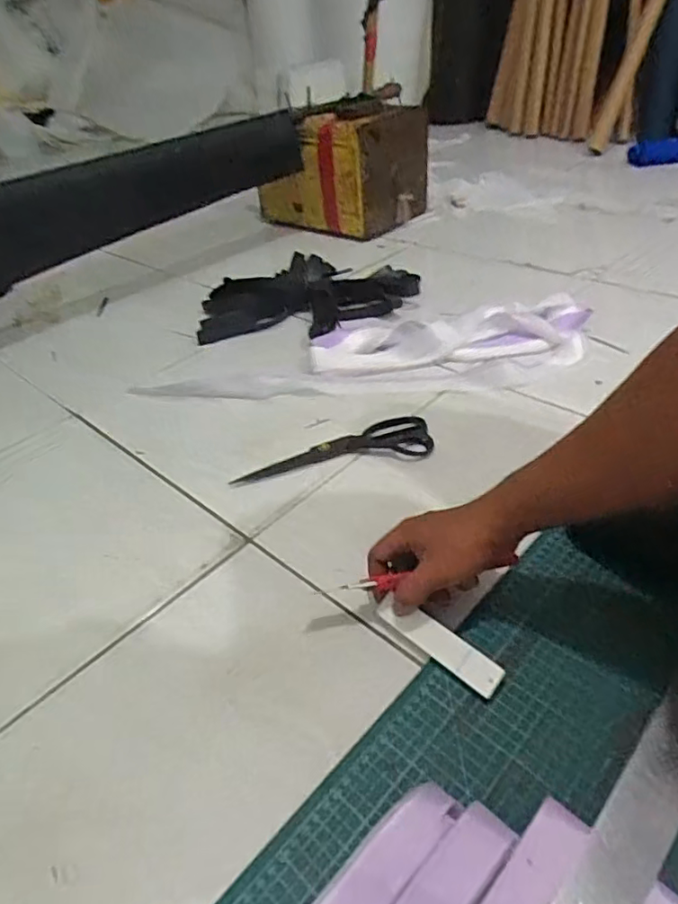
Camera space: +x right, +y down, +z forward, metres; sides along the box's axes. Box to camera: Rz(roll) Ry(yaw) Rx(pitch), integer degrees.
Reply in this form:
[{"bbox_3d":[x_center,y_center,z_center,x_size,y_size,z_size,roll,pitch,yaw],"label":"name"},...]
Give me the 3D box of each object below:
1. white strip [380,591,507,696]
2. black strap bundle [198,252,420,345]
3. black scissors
[{"bbox_3d":[0.080,0.154,0.473,0.112,0.007,0.027,31,83,34],"label":"white strip"},{"bbox_3d":[-0.069,-0.272,1.024,0.359,0.052,0.285,-31,45,-28],"label":"black strap bundle"},{"bbox_3d":[-0.008,-0.001,0.694,0.238,0.010,0.072,-11,38,-7],"label":"black scissors"}]

